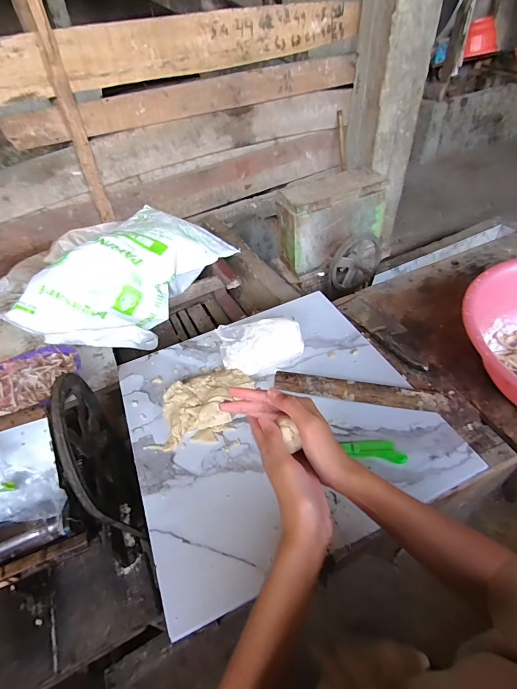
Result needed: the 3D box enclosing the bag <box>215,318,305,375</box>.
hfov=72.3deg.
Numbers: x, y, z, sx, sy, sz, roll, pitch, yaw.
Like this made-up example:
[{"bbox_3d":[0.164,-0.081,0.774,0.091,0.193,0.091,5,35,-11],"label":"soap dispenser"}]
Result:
[{"bbox_3d":[0.008,0.003,0.685,0.158,0.071,0.076,-13,46,-8],"label":"bag"}]

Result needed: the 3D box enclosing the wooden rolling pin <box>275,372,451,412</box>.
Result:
[{"bbox_3d":[0.173,0.081,0.616,0.286,0.022,0.029,7,47,11],"label":"wooden rolling pin"}]

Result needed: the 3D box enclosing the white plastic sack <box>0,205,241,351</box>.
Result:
[{"bbox_3d":[-0.421,-0.239,1.176,0.384,0.191,0.641,18,50,20],"label":"white plastic sack"}]

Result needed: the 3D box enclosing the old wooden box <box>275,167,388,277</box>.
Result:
[{"bbox_3d":[0.246,-0.419,1.190,0.351,0.238,0.147,-21,48,-15],"label":"old wooden box"}]

